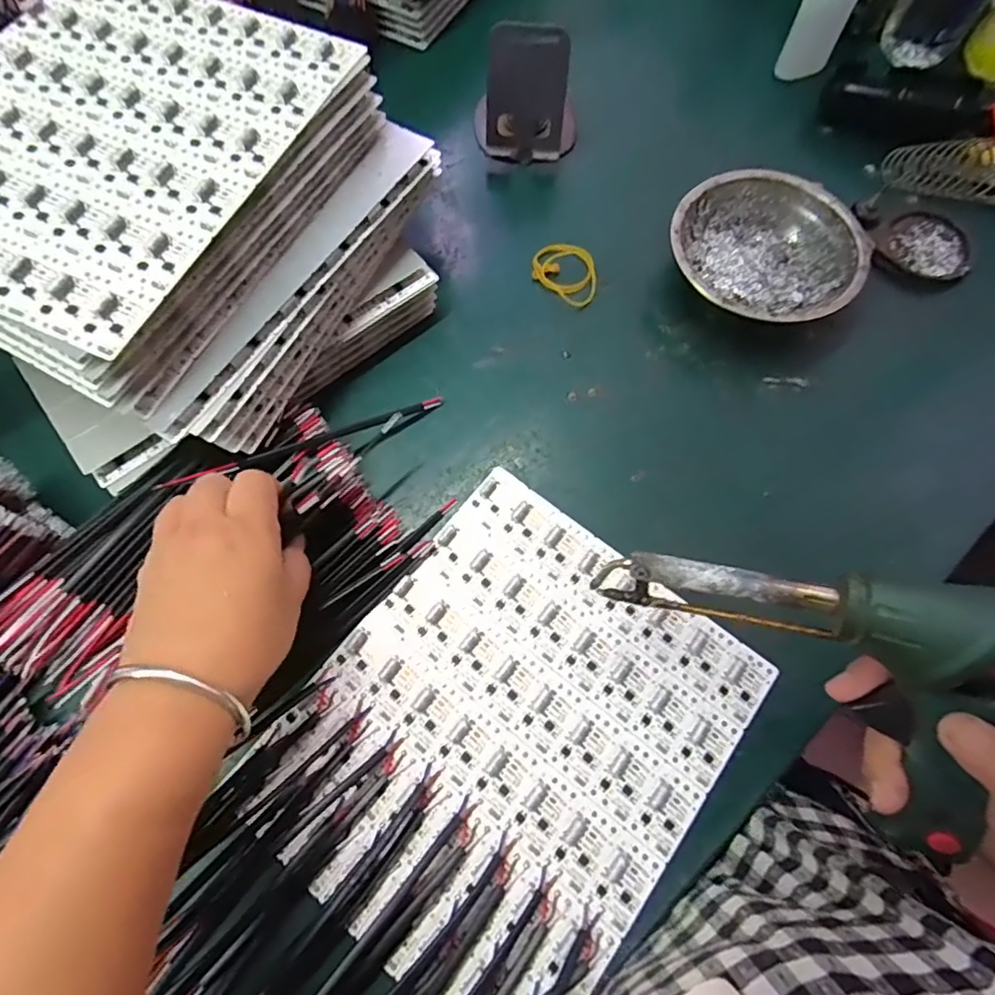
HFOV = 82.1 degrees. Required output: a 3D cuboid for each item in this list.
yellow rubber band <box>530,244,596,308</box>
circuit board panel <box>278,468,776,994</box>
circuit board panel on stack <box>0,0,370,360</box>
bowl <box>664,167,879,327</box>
[{"bbox_3d":[0.054,-0.168,0.425,0.046,0.009,0.057,-37,74,-14],"label":"yellow rubber band"},{"bbox_3d":[0.008,0.126,0.310,0.199,0.004,0.231,37,73,12],"label":"circuit board panel"},{"bbox_3d":[-0.219,-0.202,0.314,0.201,0.007,0.233,24,71,7],"label":"circuit board panel on stack"},{"bbox_3d":[0.184,-0.165,0.408,0.125,0.049,0.121,0,69,-1],"label":"bowl"}]

